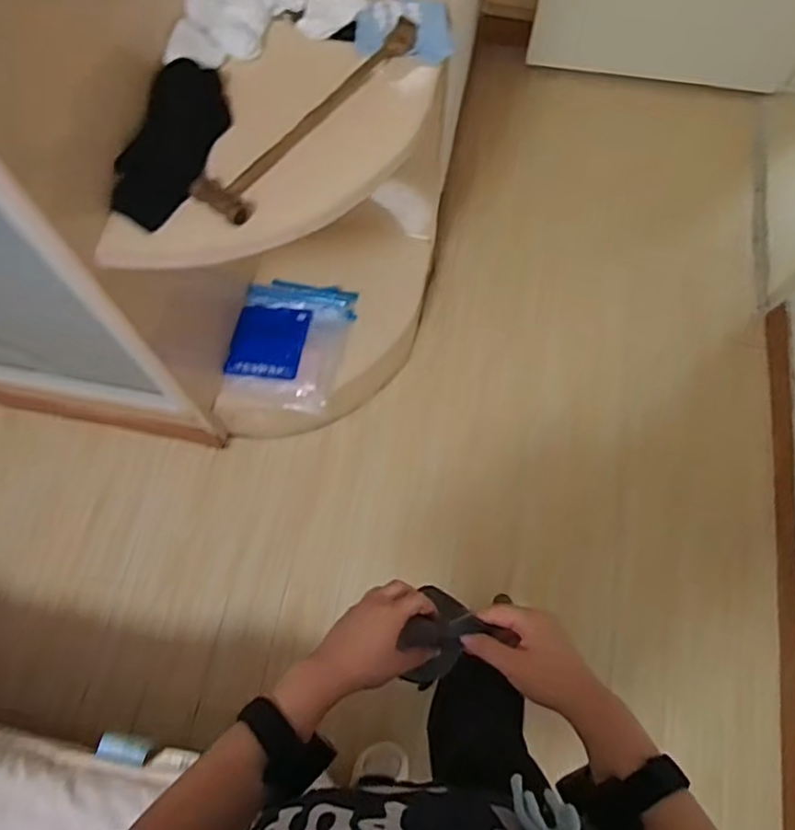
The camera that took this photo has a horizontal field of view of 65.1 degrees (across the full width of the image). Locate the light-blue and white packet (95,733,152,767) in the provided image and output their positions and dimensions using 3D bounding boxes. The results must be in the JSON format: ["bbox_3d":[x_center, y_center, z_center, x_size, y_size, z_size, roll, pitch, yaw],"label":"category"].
[{"bbox_3d":[-0.401,0.486,0.906,0.072,0.031,0.030,11,70,3],"label":"light-blue and white packet"}]

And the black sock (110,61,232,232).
[{"bbox_3d":[-0.318,-0.402,0.891,0.100,0.050,0.285,18,71,6],"label":"black sock"}]

